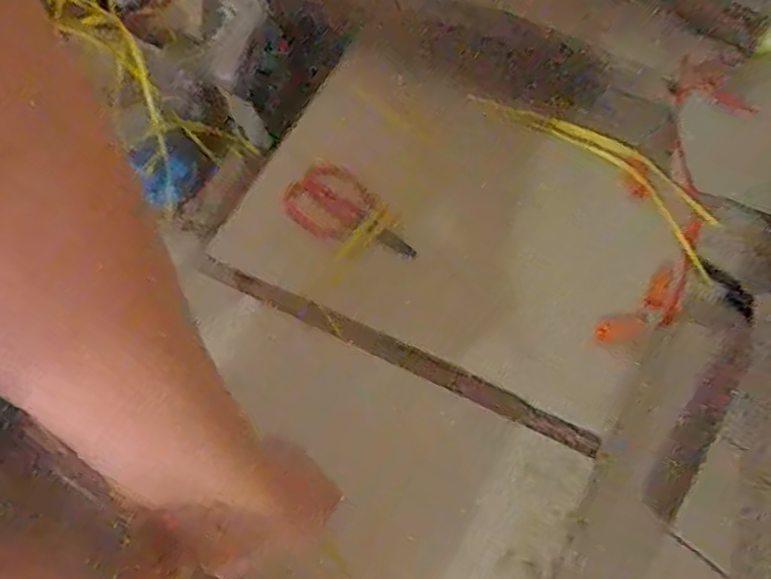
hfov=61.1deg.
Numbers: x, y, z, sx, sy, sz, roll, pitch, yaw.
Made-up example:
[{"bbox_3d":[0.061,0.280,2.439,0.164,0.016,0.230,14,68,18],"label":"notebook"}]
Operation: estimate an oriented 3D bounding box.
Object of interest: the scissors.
[{"bbox_3d":[-0.040,-0.078,0.762,0.157,0.082,0.021,40,16,-5],"label":"scissors"}]

